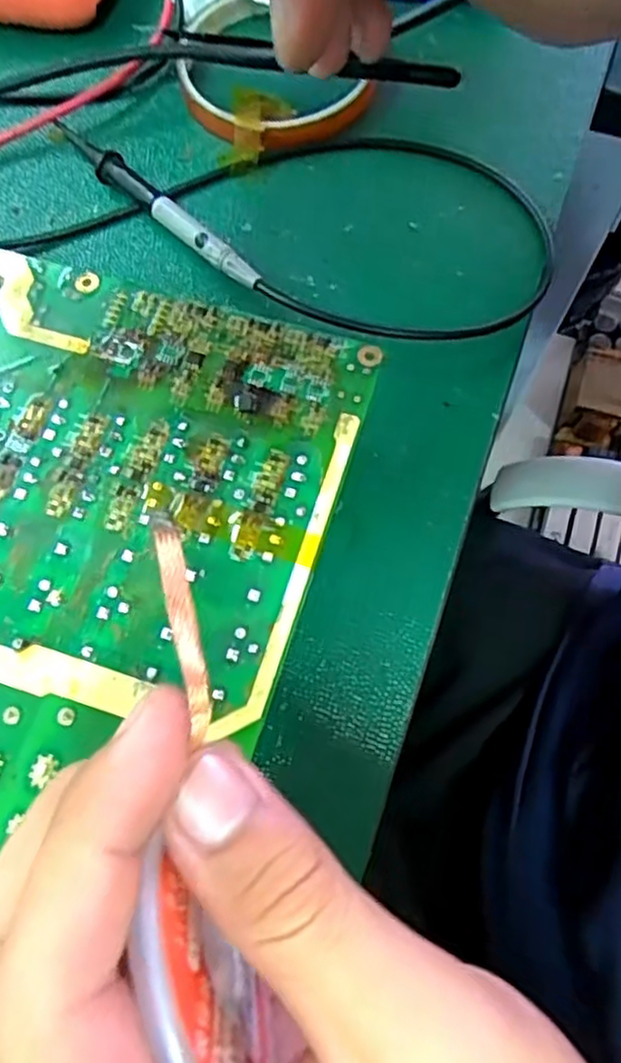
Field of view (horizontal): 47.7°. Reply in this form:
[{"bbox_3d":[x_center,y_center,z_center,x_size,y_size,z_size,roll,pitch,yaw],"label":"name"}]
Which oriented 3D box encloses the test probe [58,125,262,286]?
[{"bbox_3d":[-0.060,-0.126,0.268,0.115,0.008,0.009,43,77,14],"label":"test probe"}]

